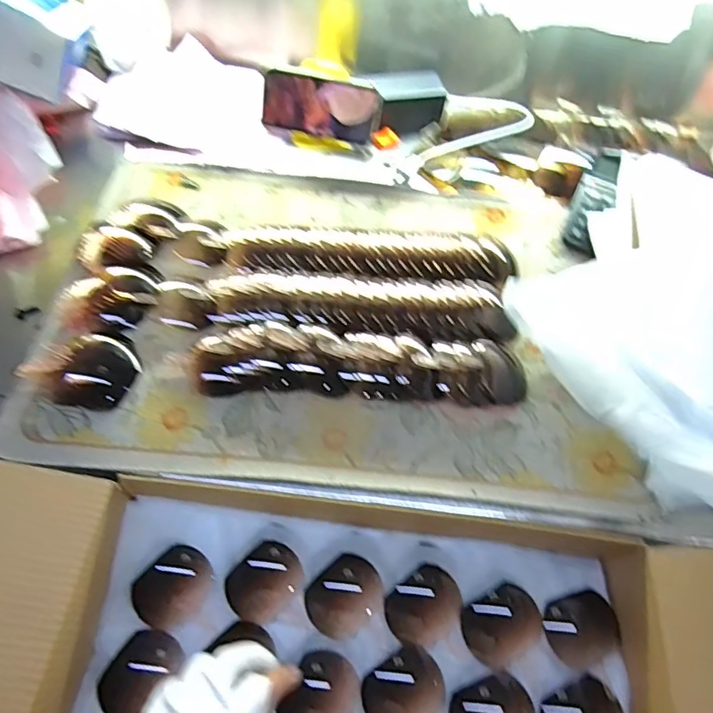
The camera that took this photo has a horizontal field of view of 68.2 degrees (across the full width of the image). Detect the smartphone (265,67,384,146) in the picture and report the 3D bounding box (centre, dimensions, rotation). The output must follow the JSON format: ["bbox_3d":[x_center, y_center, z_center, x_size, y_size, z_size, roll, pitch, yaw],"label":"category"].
[{"bbox_3d":[-0.045,-0.320,0.676,0.147,0.068,0.010,13,33,3],"label":"smartphone"}]

